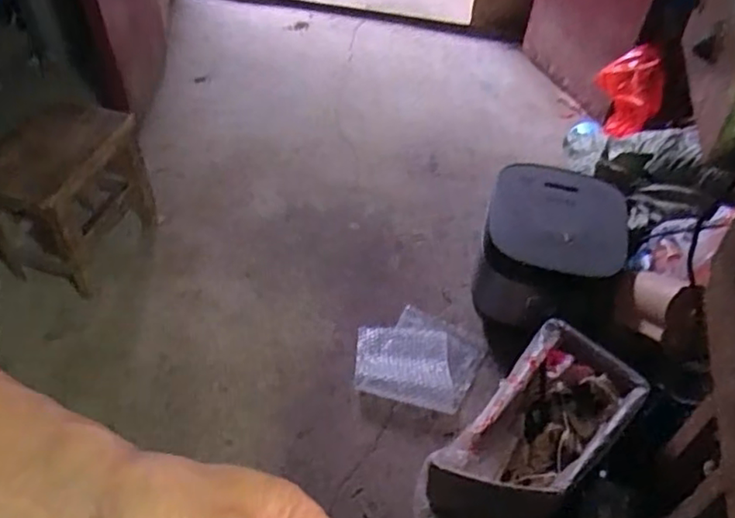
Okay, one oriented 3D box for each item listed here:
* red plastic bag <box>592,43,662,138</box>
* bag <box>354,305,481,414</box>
[{"bbox_3d":[0.668,-0.430,1.609,0.153,0.187,0.149,14,49,10],"label":"red plastic bag"},{"bbox_3d":[0.094,0.180,1.203,0.226,0.020,0.209,10,49,7],"label":"bag"}]

